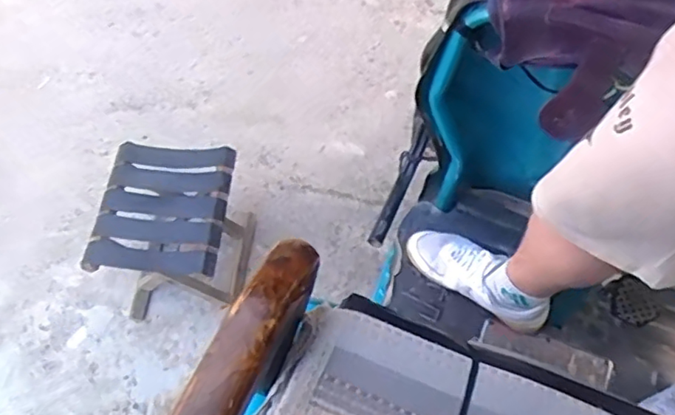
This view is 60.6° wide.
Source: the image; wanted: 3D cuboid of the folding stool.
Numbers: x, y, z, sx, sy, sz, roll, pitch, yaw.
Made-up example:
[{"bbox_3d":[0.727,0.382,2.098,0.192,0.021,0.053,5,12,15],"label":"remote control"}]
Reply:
[{"bbox_3d":[-0.343,0.072,1.268,0.261,0.298,0.290,5,63,1],"label":"folding stool"}]

